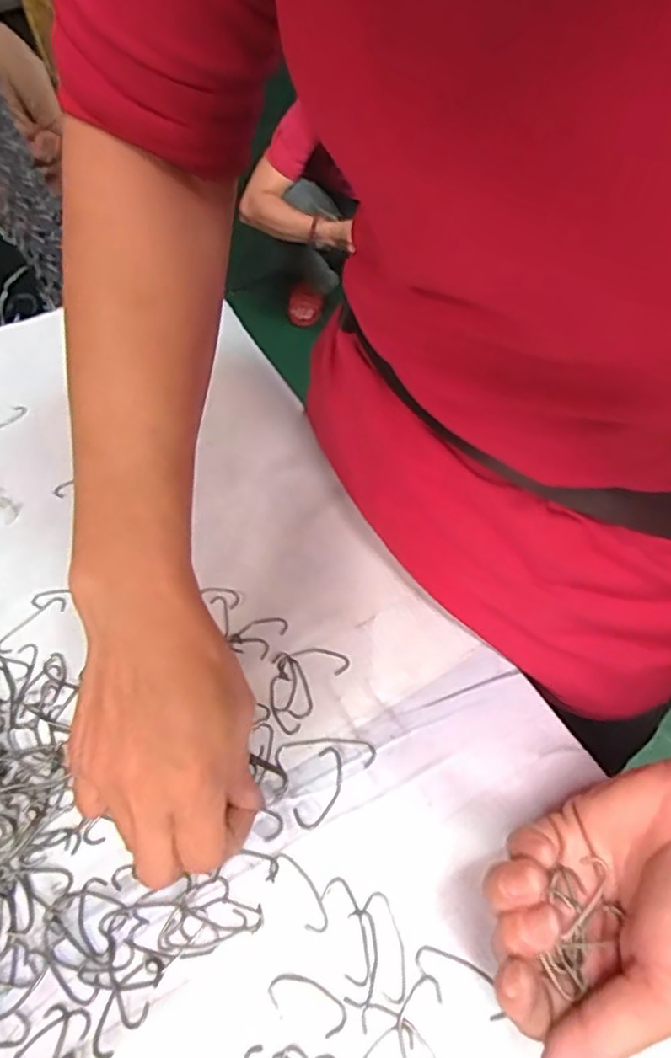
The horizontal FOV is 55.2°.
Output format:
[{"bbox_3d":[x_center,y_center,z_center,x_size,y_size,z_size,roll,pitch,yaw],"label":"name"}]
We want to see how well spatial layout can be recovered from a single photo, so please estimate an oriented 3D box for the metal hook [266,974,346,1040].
[{"bbox_3d":[-0.012,0.195,0.265,0.033,0.004,0.015,20,59,17],"label":"metal hook"}]

